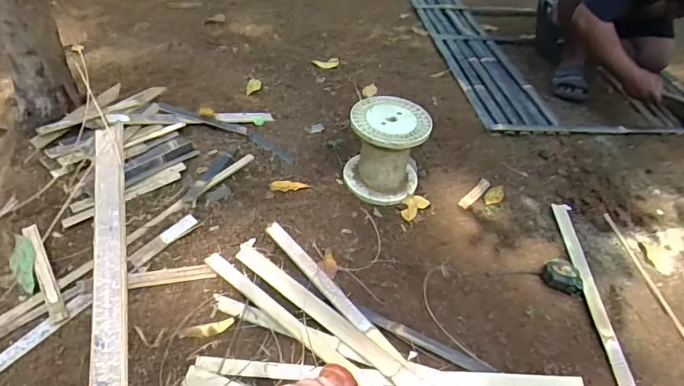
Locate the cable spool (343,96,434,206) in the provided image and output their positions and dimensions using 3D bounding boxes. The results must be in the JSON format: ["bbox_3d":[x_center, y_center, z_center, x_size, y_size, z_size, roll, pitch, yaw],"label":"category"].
[{"bbox_3d":[0.115,-0.111,1.266,0.199,0.196,0.209,9,40,3],"label":"cable spool"}]

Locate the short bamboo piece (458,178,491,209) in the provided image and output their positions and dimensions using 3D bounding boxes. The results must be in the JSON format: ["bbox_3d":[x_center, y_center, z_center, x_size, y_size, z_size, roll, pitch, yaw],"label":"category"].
[{"bbox_3d":[0.371,0.001,1.334,0.032,0.024,0.138,33,47,27],"label":"short bamboo piece"}]

